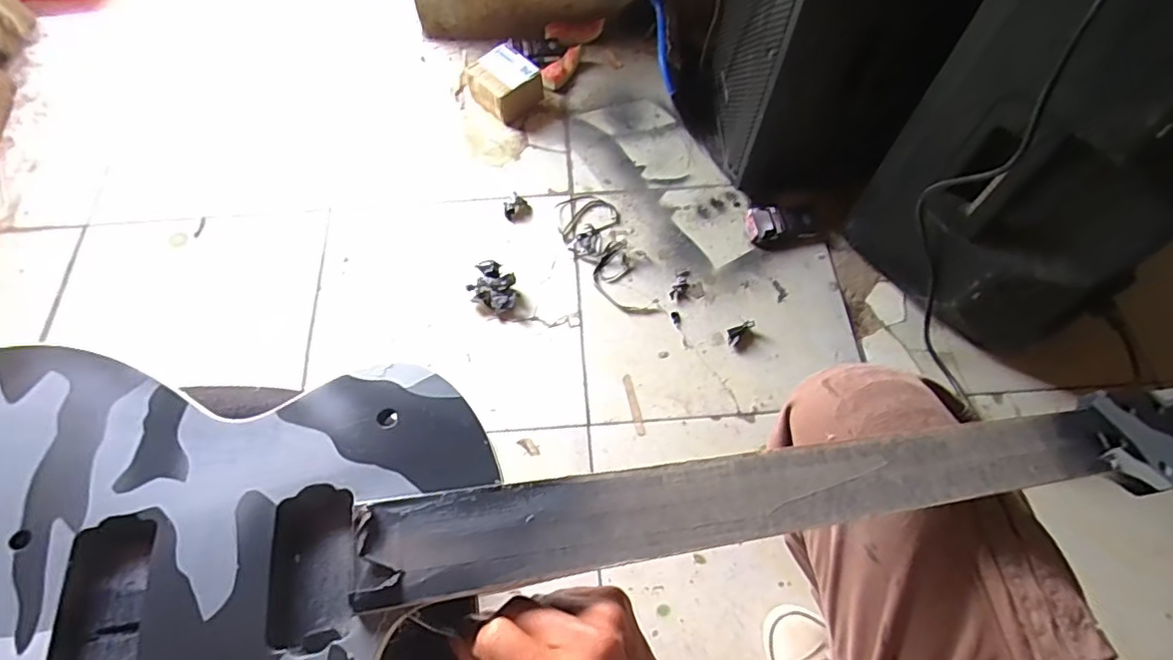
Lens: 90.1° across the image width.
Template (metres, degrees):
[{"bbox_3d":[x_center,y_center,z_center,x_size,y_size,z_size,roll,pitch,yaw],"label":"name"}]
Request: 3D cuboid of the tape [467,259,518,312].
[{"bbox_3d":[-0.137,-0.068,0.882,0.074,0.038,0.068,0,64,1],"label":"tape"}]

